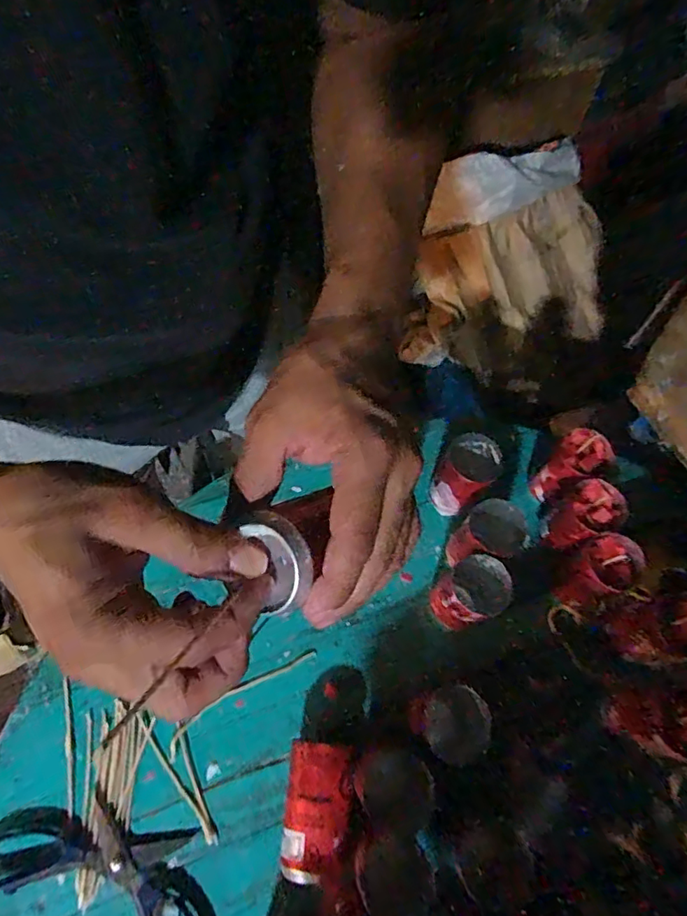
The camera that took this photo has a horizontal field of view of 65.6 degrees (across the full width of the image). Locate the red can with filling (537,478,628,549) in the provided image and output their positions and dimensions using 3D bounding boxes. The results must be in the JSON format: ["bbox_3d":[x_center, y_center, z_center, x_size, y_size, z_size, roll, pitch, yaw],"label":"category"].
[{"bbox_3d":[0.232,0.059,0.531,0.051,0.080,0.051,-26,69,-15],"label":"red can with filling"}]

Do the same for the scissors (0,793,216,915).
[{"bbox_3d":[-0.189,0.335,0.427,0.198,0.011,0.090,23,66,7],"label":"scissors"}]

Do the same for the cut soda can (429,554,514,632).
[{"bbox_3d":[0.113,0.124,0.487,0.058,0.074,0.054,-33,71,-17],"label":"cut soda can"}]

